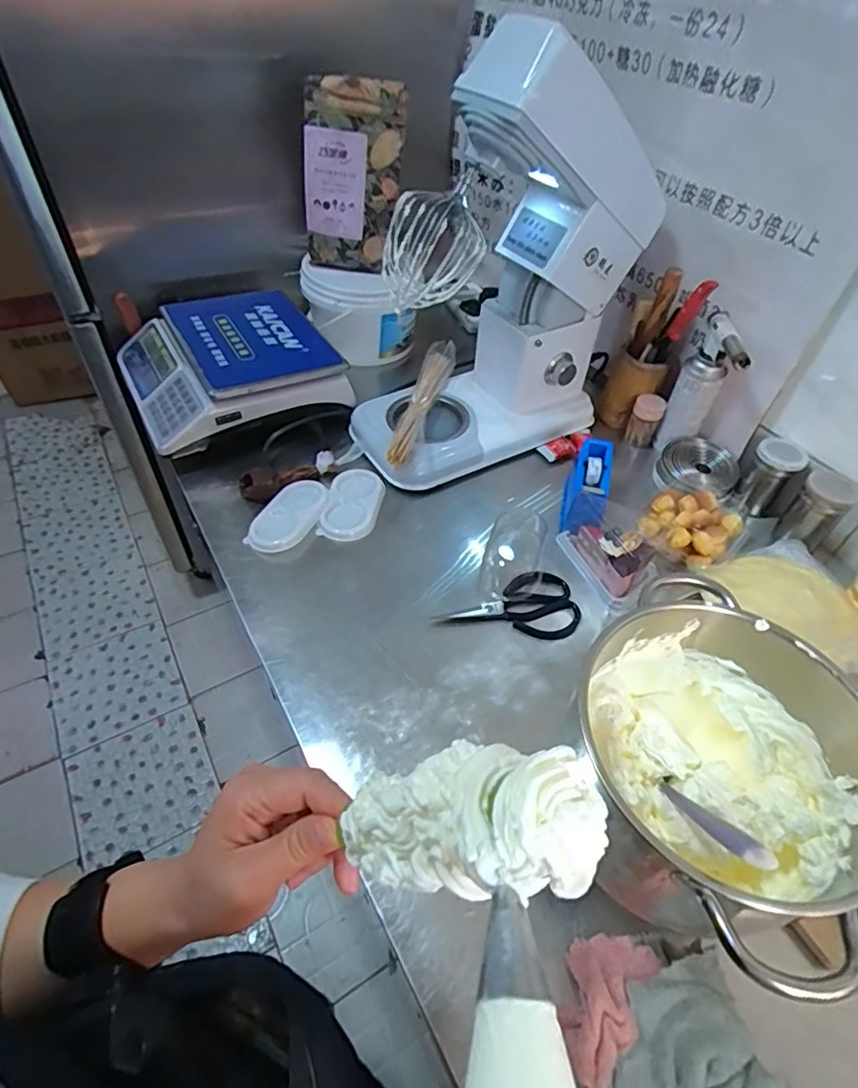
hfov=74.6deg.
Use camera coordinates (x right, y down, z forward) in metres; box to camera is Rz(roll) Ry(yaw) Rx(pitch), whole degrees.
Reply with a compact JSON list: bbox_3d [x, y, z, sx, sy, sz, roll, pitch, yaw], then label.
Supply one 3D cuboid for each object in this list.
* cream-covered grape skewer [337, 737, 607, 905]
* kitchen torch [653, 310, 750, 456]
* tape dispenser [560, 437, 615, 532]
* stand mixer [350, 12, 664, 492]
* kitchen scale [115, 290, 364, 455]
[{"bbox_3d":[0.002,0.090,0.179,0.030,0.108,0.034,38,46,-19],"label":"cream-covered grape skewer"},{"bbox_3d":[0.440,-0.249,0.910,0.082,0.210,0.081,26,51,18],"label":"kitchen torch"},{"bbox_3d":[0.238,-0.083,0.856,0.060,0.092,0.144,14,48,8],"label":"tape dispenser"},{"bbox_3d":[0.127,-0.402,0.837,0.488,0.518,0.216,-21,53,-21],"label":"stand mixer"},{"bbox_3d":[-0.351,-0.316,0.990,0.326,0.107,0.309,-23,53,-22],"label":"kitchen scale"}]

